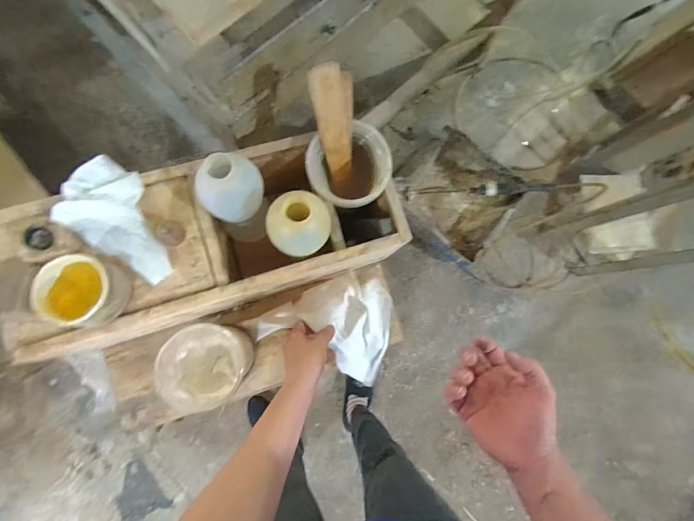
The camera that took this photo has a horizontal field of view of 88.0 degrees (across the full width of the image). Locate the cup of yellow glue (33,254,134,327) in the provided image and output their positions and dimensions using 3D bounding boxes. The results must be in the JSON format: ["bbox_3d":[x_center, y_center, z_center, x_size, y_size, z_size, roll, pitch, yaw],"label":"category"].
[{"bbox_3d":[-0.308,0.034,0.418,0.080,0.052,0.078,1,84,-6],"label":"cup of yellow glue"}]

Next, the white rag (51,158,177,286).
[{"bbox_3d":[-0.276,-0.051,0.448,0.153,0.031,0.098,36,81,-1],"label":"white rag"}]

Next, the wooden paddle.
[{"bbox_3d":[-0.013,-0.175,0.476,0.051,0.169,0.011,-22,57,-8],"label":"wooden paddle"}]

